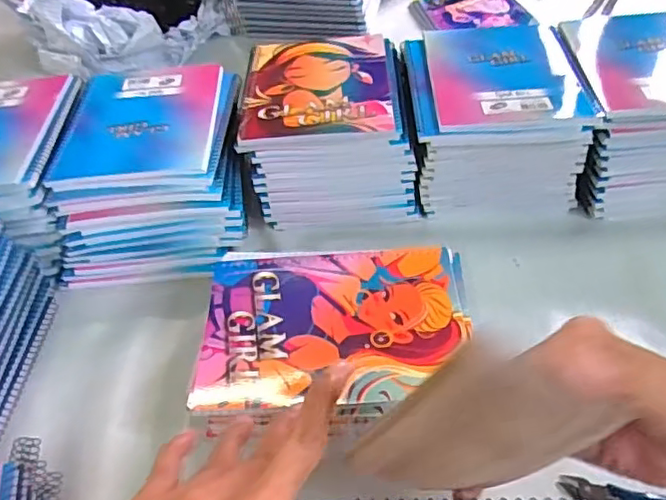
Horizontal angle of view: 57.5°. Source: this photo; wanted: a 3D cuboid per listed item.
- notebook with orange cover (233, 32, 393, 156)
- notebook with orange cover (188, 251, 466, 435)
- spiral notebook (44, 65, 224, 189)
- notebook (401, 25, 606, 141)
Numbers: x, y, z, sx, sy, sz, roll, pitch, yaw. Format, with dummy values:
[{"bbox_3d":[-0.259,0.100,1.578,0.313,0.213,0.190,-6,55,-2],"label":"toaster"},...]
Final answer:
[{"bbox_3d":[-0.016,-0.173,0.629,0.147,0.012,0.193,-2,43,2],"label":"notebook with orange cover"},{"bbox_3d":[0.002,0.058,0.458,0.199,0.007,0.163,-1,43,3],"label":"notebook with orange cover"},{"bbox_3d":[-0.192,-0.130,0.615,0.148,0.017,0.188,-5,43,-1],"label":"spiral notebook"},{"bbox_3d":[0.162,-0.180,0.624,0.166,0.017,0.195,-2,43,2],"label":"notebook"}]

